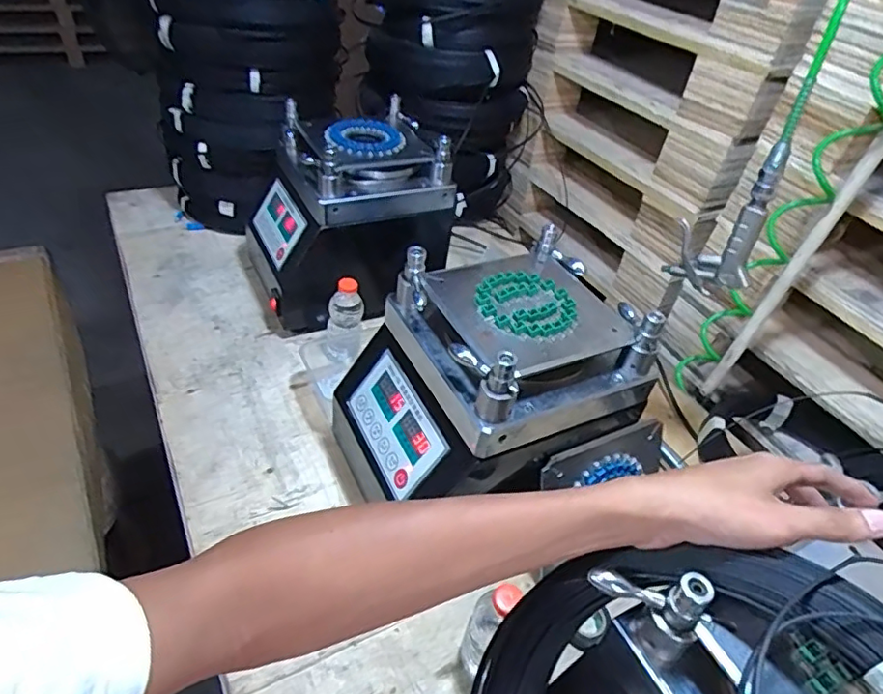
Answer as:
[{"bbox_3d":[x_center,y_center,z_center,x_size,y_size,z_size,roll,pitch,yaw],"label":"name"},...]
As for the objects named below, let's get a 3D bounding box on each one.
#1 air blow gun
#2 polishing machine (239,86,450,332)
[{"bbox_3d":[0.308,-0.134,0.612,0.087,0.166,0.024,35,48,28],"label":"air blow gun"},{"bbox_3d":[-0.149,-0.206,0.939,0.299,0.281,0.233,-12,45,-21],"label":"polishing machine"}]

